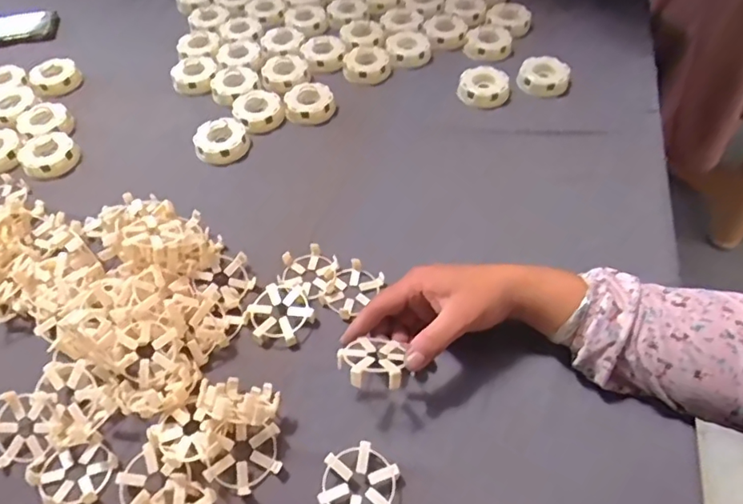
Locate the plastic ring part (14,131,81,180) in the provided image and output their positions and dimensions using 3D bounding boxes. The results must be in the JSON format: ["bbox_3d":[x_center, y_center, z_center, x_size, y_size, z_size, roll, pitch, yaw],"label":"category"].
[{"bbox_3d":[-0.402,-0.122,0.677,0.064,0.021,0.078,-38,59,-23],"label":"plastic ring part"}]

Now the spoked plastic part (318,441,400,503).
[{"bbox_3d":[-0.009,0.181,0.422,0.062,0.015,0.057,34,61,26],"label":"spoked plastic part"}]

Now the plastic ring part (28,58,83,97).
[{"bbox_3d":[-0.459,-0.255,0.791,0.063,0.022,0.071,-35,58,-22],"label":"plastic ring part"}]

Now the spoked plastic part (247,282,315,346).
[{"bbox_3d":[-0.087,0.060,0.526,0.057,0.018,0.066,25,58,21],"label":"spoked plastic part"}]

